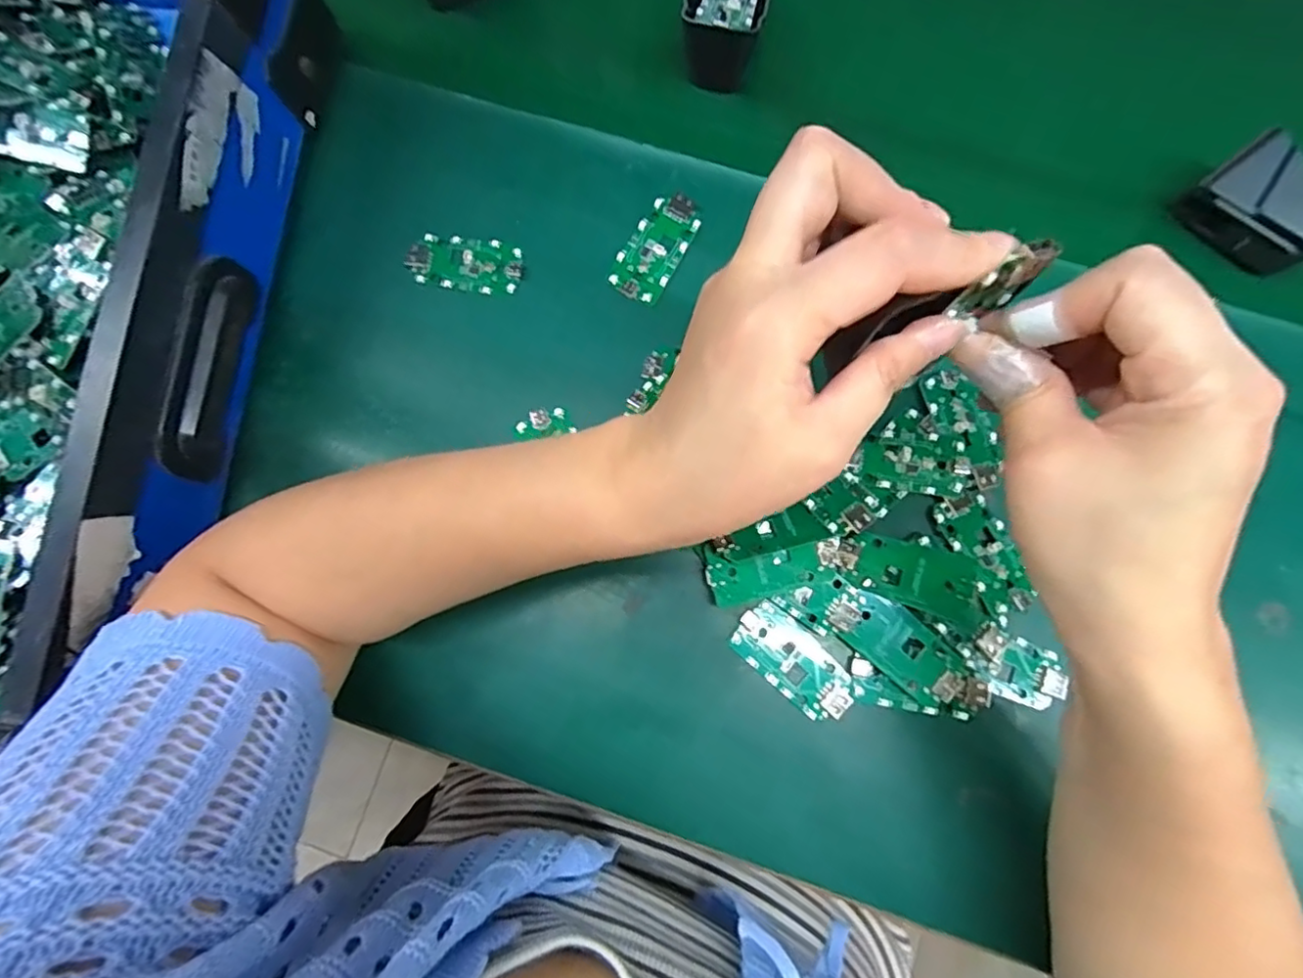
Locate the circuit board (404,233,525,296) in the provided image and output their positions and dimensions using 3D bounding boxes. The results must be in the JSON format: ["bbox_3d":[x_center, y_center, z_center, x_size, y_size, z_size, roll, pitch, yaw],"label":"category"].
[{"bbox_3d":[-0.103,-0.126,0.340,0.061,0.005,0.031,9,80,2],"label":"circuit board"}]

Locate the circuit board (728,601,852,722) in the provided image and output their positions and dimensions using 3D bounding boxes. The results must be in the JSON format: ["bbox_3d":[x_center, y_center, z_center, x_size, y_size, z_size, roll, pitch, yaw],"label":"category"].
[{"bbox_3d":[0.071,0.085,0.301,0.063,0.005,0.032,41,83,7],"label":"circuit board"}]

